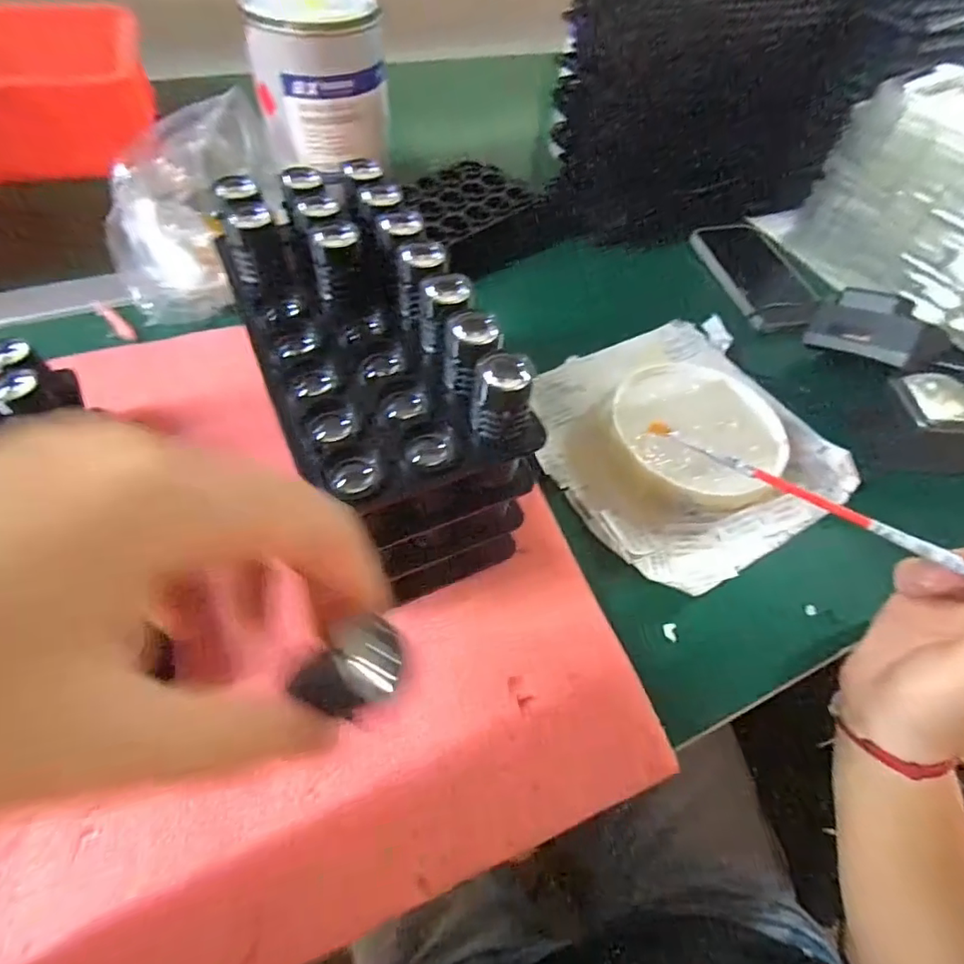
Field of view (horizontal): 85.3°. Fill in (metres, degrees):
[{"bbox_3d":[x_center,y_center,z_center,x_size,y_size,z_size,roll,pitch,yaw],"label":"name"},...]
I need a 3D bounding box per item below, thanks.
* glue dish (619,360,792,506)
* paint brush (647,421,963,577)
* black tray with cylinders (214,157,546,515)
[{"bbox_3d":[0.151,-0.038,0.366,0.114,0.013,0.108,3,55,-4],"label":"glue dish"},{"bbox_3d":[0.203,0.027,0.258,0.231,0.006,0.005,30,61,23],"label":"paint brush"},{"bbox_3d":[-0.055,-0.072,0.240,0.095,0.049,0.183,-20,59,-18],"label":"black tray with cylinders"}]

